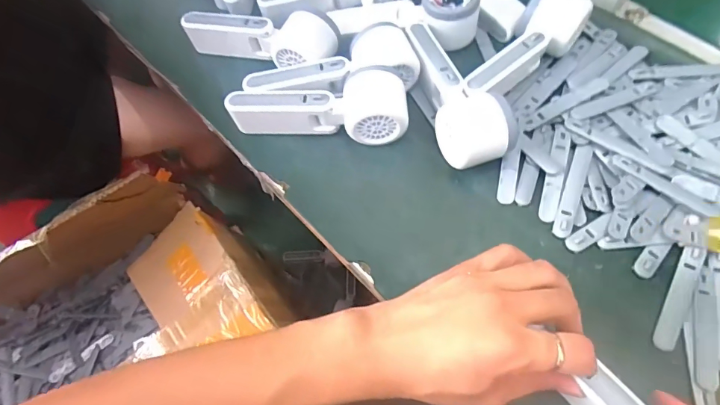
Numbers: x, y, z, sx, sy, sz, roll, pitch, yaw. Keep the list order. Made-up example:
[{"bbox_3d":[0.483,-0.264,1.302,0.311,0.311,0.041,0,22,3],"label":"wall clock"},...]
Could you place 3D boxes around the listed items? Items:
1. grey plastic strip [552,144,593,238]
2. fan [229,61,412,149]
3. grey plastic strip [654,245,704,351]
[{"bbox_3d":[0.190,-0.011,0.376,0.016,0.004,0.092,20,71,15],"label":"grey plastic strip"},{"bbox_3d":[-0.038,-0.096,0.409,0.168,0.049,0.071,7,64,6],"label":"fan"},{"bbox_3d":[0.255,0.075,0.334,0.016,0.004,0.089,23,74,28],"label":"grey plastic strip"}]

